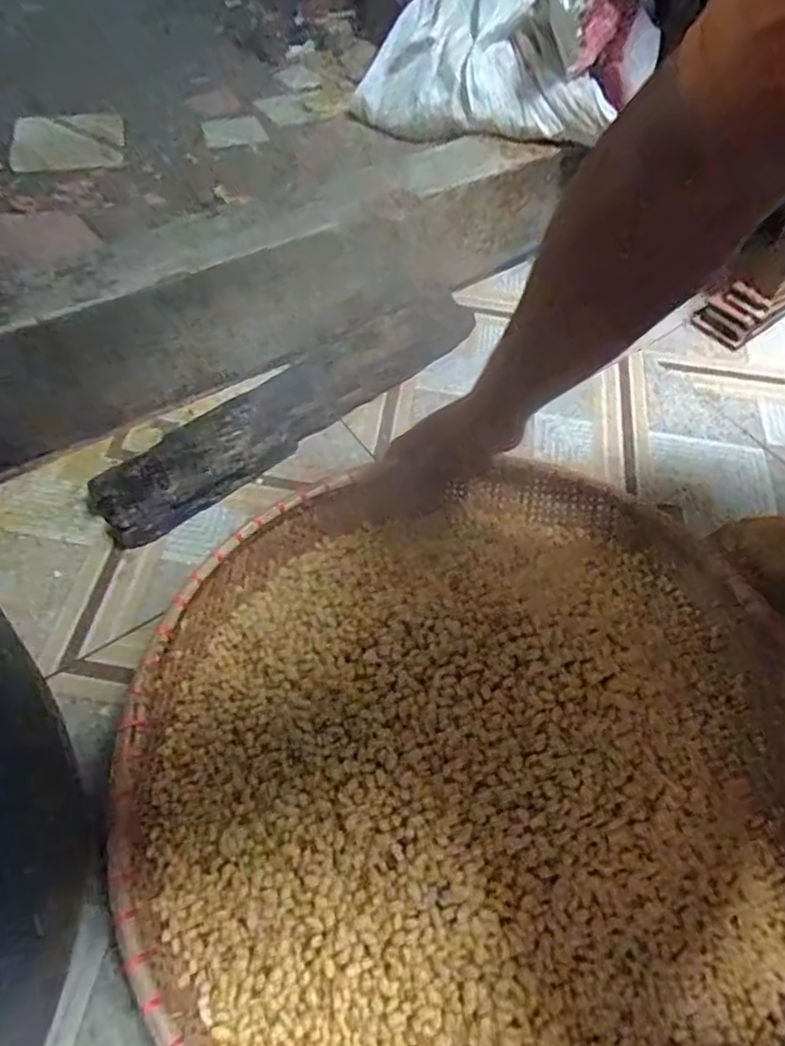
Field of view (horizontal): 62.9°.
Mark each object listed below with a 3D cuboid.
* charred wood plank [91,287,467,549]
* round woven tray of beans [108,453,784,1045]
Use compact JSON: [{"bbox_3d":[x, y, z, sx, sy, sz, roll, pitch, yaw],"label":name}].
[{"bbox_3d":[-0.097,-0.146,0.728,0.511,0.047,0.099,-35,66,-24],"label":"charred wood plank"},{"bbox_3d":[0.069,0.159,0.452,0.502,0.142,0.508,2,57,-3],"label":"round woven tray of beans"}]

